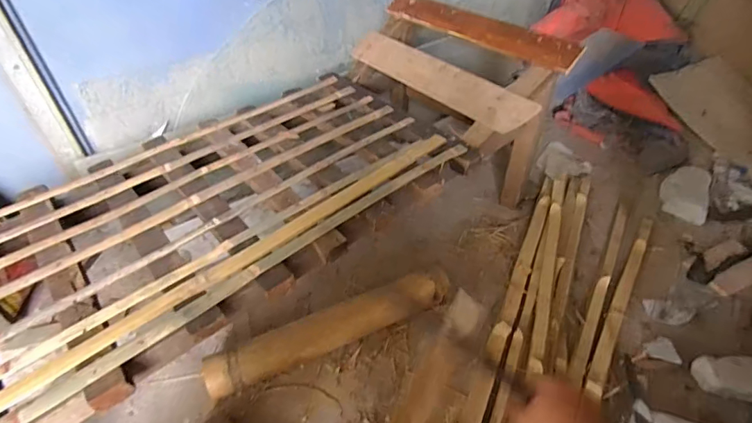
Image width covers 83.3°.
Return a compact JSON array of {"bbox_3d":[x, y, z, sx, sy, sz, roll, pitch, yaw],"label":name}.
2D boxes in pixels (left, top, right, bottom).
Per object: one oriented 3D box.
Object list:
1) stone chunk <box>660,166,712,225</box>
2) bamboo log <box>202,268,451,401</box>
[{"bbox_3d":[0.987,-0.065,1.344,0.118,0.080,0.190,18,45,21],"label":"stone chunk"},{"bbox_3d":[-0.101,0.280,1.010,0.587,0.091,0.102,-18,44,-18],"label":"bamboo log"}]

